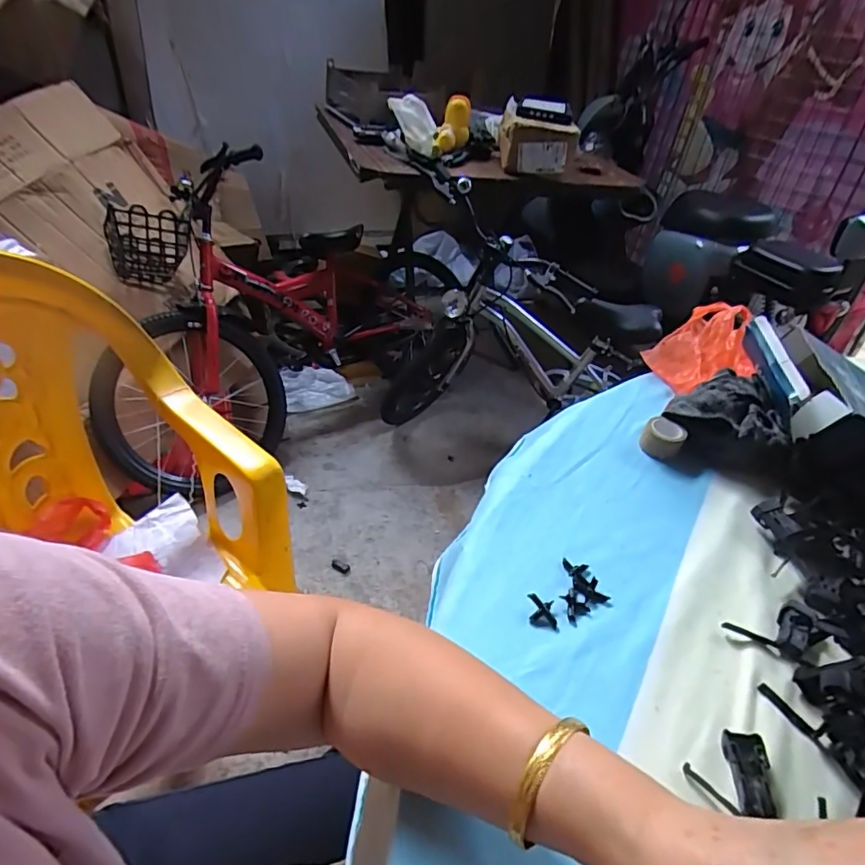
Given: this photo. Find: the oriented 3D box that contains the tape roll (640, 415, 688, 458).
[{"bbox_3d":[0.222,0.005,0.517,0.036,0.025,0.036,24,44,20],"label":"tape roll"}]

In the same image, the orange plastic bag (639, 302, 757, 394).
[{"bbox_3d":[0.324,-0.099,0.627,0.143,0.058,0.104,-26,50,-32],"label":"orange plastic bag"}]

